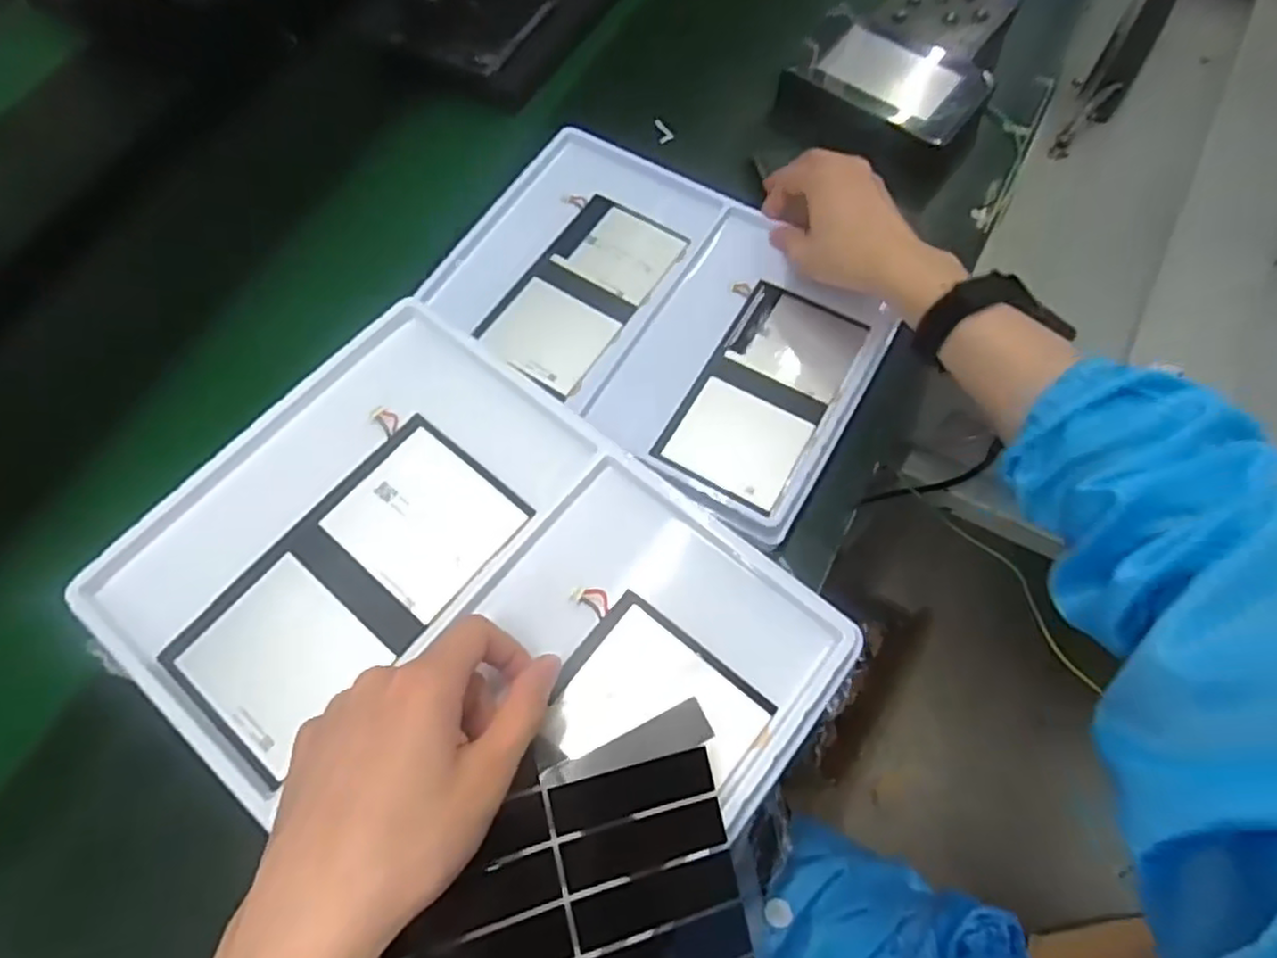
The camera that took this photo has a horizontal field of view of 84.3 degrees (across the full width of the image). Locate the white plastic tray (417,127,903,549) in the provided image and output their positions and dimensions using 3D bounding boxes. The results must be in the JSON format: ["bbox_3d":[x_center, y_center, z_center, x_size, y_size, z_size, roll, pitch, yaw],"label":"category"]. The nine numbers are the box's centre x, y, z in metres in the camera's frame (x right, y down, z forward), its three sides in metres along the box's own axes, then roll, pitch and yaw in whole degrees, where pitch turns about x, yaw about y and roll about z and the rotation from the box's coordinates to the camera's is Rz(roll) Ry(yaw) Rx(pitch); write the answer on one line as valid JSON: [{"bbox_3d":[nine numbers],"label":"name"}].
[{"bbox_3d":[0.018,-0.130,0.536,0.328,0.032,0.231,32,71,16],"label":"white plastic tray"}]

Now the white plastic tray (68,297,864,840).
[{"bbox_3d":[-0.086,0.067,0.353,0.321,0.023,0.236,36,72,17],"label":"white plastic tray"}]

